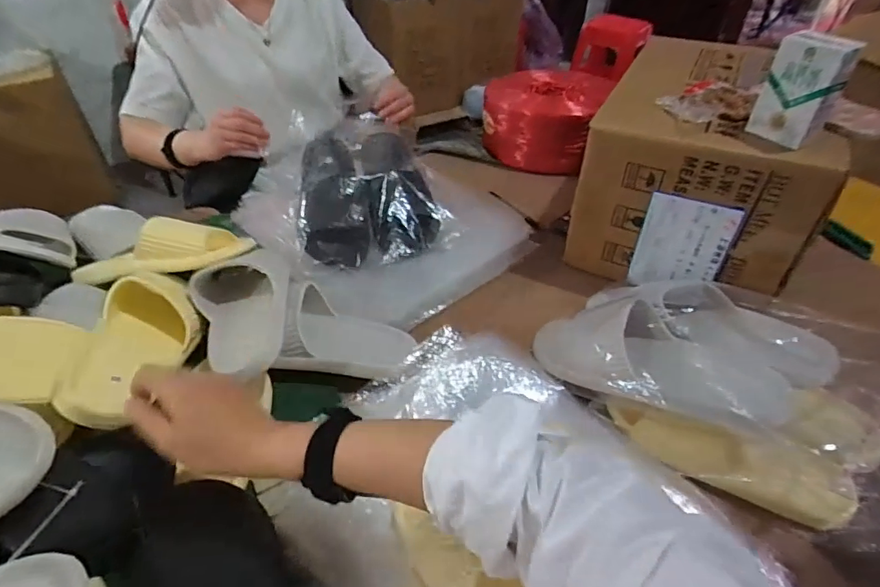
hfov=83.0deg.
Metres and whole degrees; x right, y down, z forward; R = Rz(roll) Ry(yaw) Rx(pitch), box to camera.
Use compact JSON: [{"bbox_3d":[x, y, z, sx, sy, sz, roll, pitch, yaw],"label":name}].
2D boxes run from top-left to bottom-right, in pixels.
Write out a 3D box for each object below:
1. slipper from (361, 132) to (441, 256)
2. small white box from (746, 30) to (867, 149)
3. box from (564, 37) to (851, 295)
[{"bbox_3d":[-0.069,-0.174,0.824,0.100,0.057,0.240,-10,63,-11],"label":"slipper"},{"bbox_3d":[0.394,-0.223,0.546,0.022,0.112,0.075,-18,46,-19],"label":"small white box"},{"bbox_3d":[0.393,-0.196,0.739,0.283,0.241,0.319,22,47,21],"label":"box"}]

